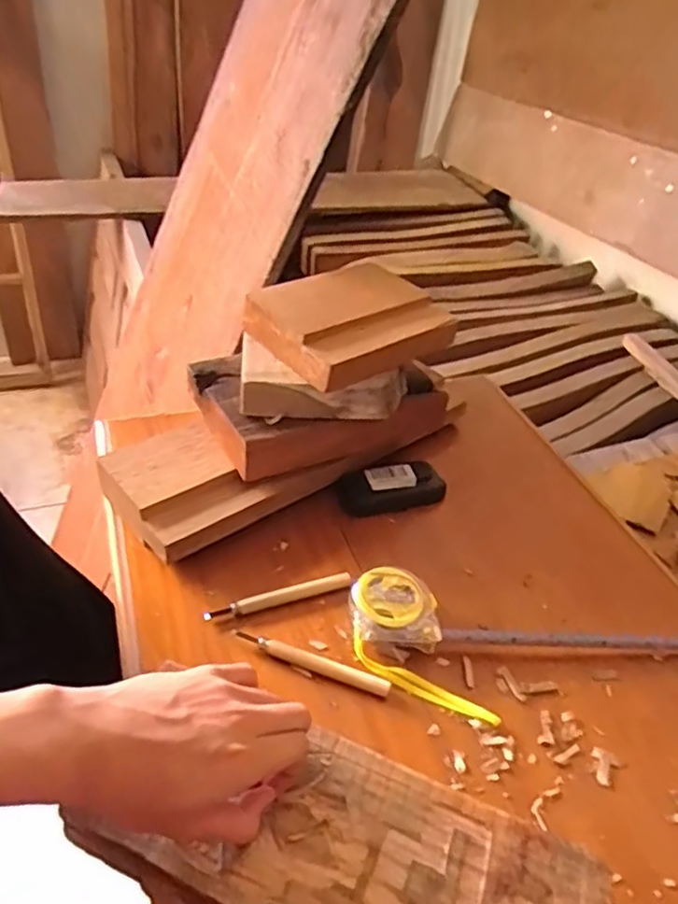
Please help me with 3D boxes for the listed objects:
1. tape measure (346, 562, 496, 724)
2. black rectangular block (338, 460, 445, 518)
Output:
[{"bbox_3d":[0.056,0.153,0.509,0.074,0.032,0.134,-10,42,-20],"label":"tape measure"},{"bbox_3d":[0.054,0.035,0.654,0.109,0.030,0.040,-5,40,-15],"label":"black rectangular block"}]

